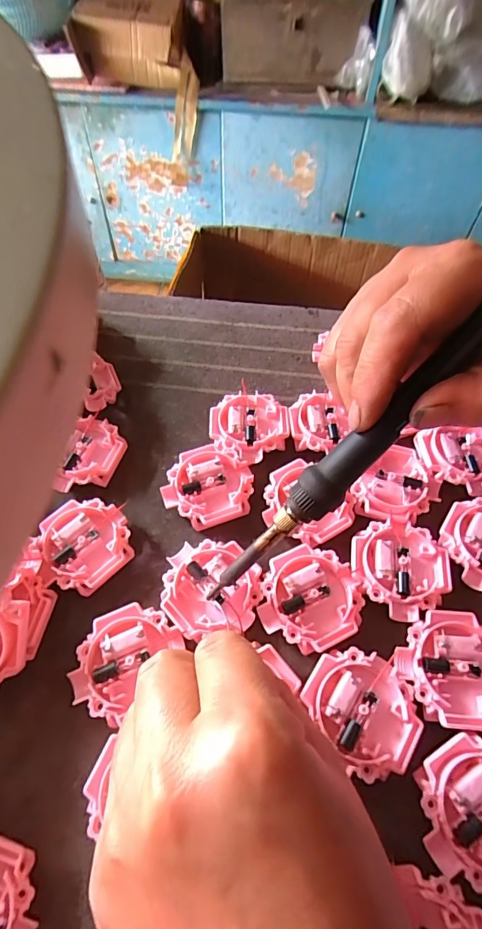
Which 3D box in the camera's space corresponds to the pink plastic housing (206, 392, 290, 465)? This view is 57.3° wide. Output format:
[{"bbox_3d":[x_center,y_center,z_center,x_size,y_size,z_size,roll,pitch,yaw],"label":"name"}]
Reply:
[{"bbox_3d":[0.006,-0.026,0.300,0.052,0.018,0.052,0,59,0],"label":"pink plastic housing"}]

